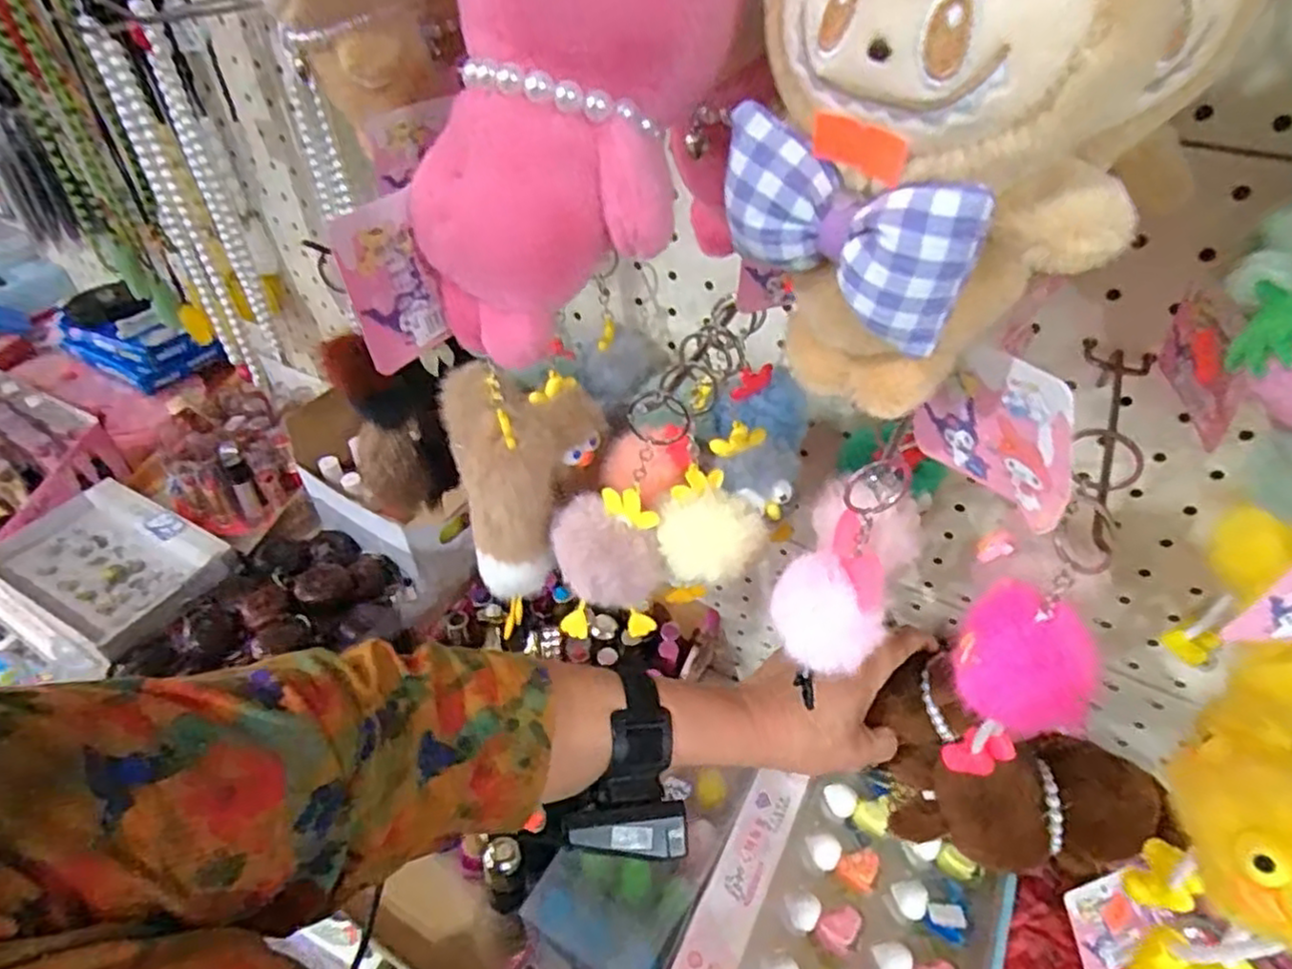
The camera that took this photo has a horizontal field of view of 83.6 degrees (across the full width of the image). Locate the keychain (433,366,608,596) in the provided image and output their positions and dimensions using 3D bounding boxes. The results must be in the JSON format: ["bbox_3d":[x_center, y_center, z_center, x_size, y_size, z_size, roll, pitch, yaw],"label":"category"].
[{"bbox_3d":[-0.067,-0.010,0.423,0.085,0.097,0.091,-14,45,-14],"label":"keychain"}]

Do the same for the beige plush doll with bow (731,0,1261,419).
[{"bbox_3d":[0.063,-0.081,0.162,0.092,0.152,0.049,30,51,28],"label":"beige plush doll with bow"}]

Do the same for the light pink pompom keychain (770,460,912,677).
[{"bbox_3d":[0.085,0.045,0.328,0.051,0.065,0.050,9,44,10],"label":"light pink pompom keychain"}]

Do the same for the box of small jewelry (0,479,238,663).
[{"bbox_3d":[-0.474,0.069,0.642,0.203,0.033,0.115,22,48,22],"label":"box of small jewelry"}]

